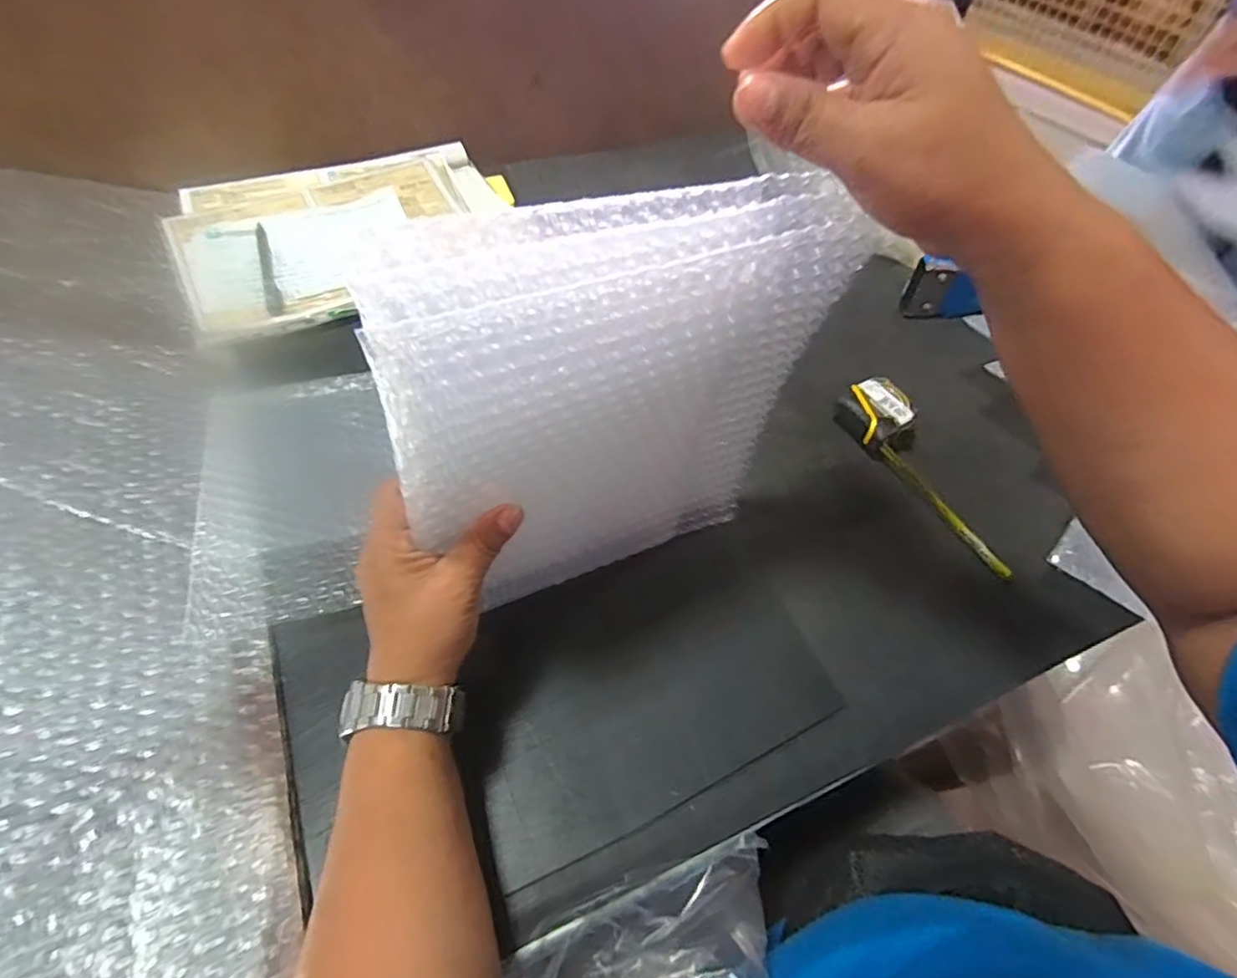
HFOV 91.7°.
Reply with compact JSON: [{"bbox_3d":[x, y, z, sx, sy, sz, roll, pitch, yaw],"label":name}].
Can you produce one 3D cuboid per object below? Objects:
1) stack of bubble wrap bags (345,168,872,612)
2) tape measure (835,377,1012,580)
[{"bbox_3d":[0.005,-0.031,0.317,0.225,0.246,0.046,-24,57,-19],"label":"stack of bubble wrap bags"},{"bbox_3d":[0.241,-0.014,0.473,0.048,0.031,0.185,-15,54,-13],"label":"tape measure"}]

